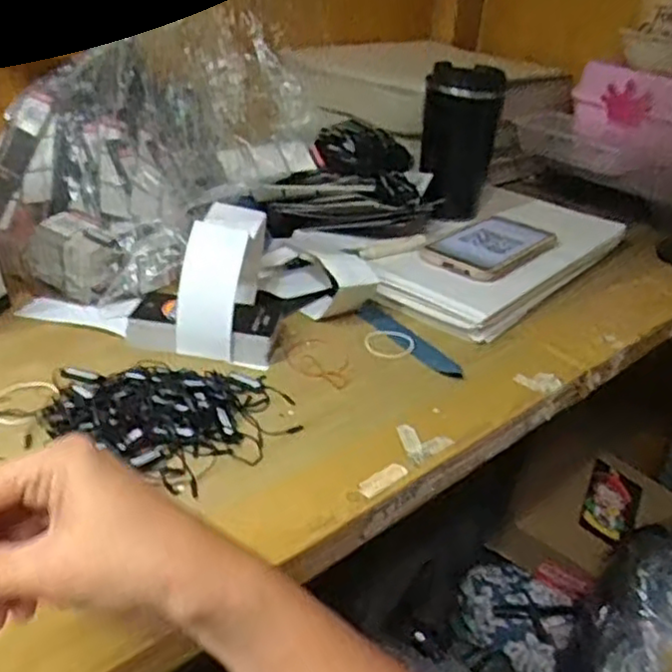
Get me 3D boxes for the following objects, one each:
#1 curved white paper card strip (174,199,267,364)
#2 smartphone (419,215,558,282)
[{"bbox_3d":[-0.088,-0.044,0.547,0.055,0.087,0.097,6,30,-1],"label":"curved white paper card strip"},{"bbox_3d":[0.150,-0.090,0.700,0.081,0.014,0.151,27,39,31],"label":"smartphone"}]

